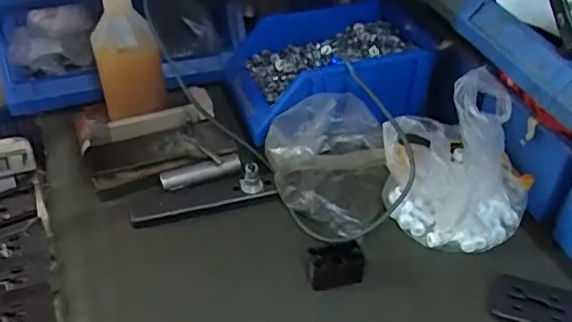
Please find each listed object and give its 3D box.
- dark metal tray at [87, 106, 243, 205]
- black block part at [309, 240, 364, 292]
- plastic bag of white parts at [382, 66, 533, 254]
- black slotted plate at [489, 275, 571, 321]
[{"bbox_3d":[-0.141,-0.011,0.655,0.163,0.038,0.102,-14,42,-18],"label":"dark metal tray"},{"bbox_3d":[0.049,0.101,0.547,0.051,0.034,0.032,-7,41,-10],"label":"black block part"},{"bbox_3d":[0.185,-0.011,0.582,0.147,0.162,0.128,-6,40,-9],"label":"plastic bag of white parts"},{"bbox_3d":[0.241,0.136,0.529,0.093,0.004,0.057,12,41,13],"label":"black slotted plate"}]

